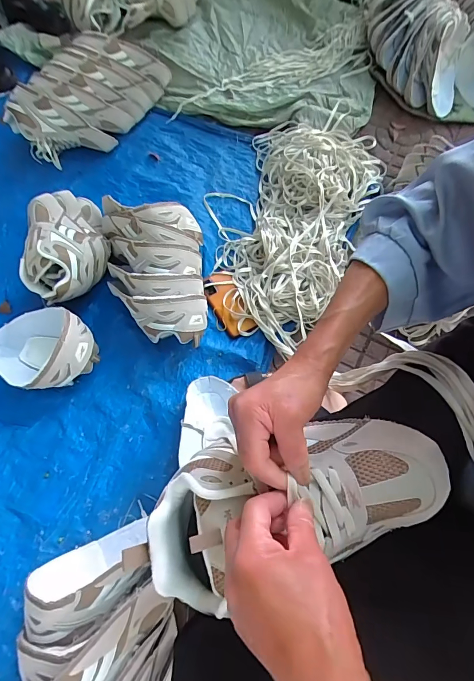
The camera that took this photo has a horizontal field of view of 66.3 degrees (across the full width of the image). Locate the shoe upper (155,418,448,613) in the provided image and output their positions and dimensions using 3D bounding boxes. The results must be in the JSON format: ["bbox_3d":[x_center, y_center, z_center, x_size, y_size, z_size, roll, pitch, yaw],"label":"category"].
[{"bbox_3d":[0.047,0.133,0.298,0.246,0.072,0.112,-18,67,3],"label":"shoe upper"}]

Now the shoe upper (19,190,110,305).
[{"bbox_3d":[-0.377,-0.209,0.786,0.177,0.127,0.263,-19,67,-5],"label":"shoe upper"}]

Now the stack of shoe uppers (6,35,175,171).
[{"bbox_3d":[-0.376,-0.624,0.947,0.194,0.193,0.409,42,75,18],"label":"stack of shoe uppers"}]

